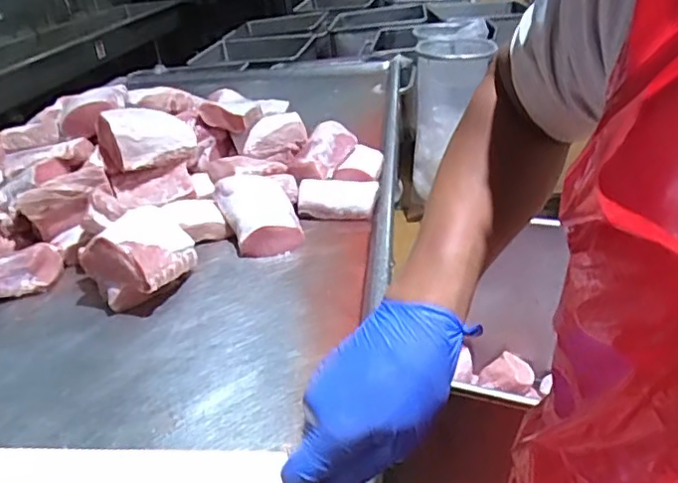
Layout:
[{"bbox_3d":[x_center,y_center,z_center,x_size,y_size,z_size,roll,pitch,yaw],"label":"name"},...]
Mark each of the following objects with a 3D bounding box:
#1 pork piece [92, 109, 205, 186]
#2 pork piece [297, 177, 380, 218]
[{"bbox_3d":[-0.397,-0.213,1.225,0.187,0.127,0.126,-19,32,-22],"label":"pork piece"},{"bbox_3d":[0.000,-0.095,1.244,0.160,0.055,0.112,-1,30,9],"label":"pork piece"}]

